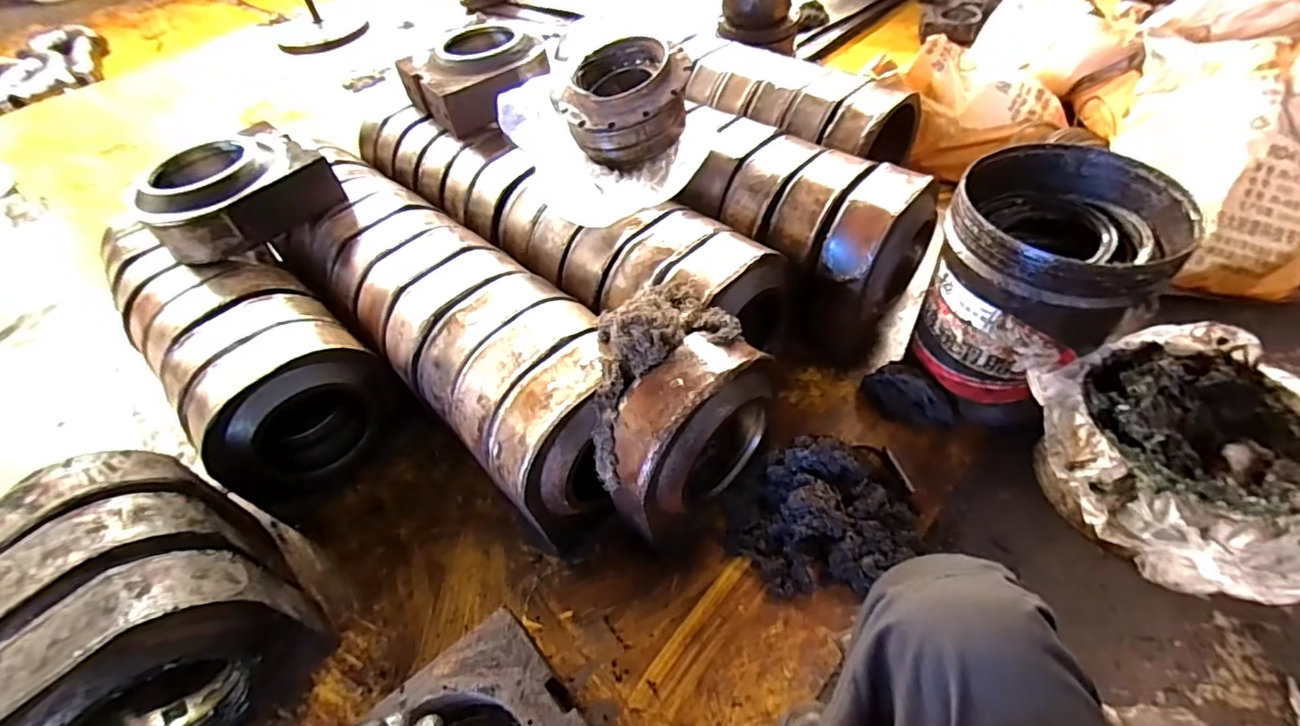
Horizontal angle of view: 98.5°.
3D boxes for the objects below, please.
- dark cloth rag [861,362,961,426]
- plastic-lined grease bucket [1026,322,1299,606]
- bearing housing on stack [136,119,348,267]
[{"bbox_3d":[0.465,0.061,1.001,0.164,0.060,0.086,30,59,28],"label":"dark cloth rag"},{"bbox_3d":[0.753,0.150,0.796,0.344,0.193,0.361,-19,50,-9],"label":"plastic-lined grease bucket"},{"bbox_3d":[-0.810,-0.335,1.101,0.304,0.130,0.218,-39,56,-24],"label":"bearing housing on stack"}]

